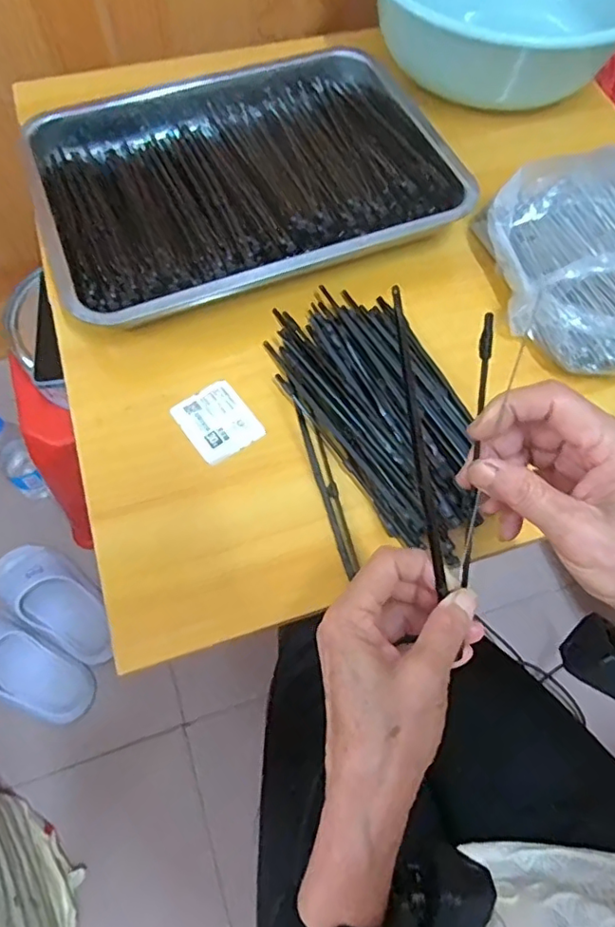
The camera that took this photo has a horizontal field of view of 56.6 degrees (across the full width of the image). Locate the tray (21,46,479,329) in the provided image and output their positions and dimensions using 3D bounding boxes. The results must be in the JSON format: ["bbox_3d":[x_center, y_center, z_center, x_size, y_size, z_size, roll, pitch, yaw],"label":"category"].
[{"bbox_3d":[-0.062,-0.260,0.500,0.337,0.035,0.275,-21,68,-12],"label":"tray"}]

